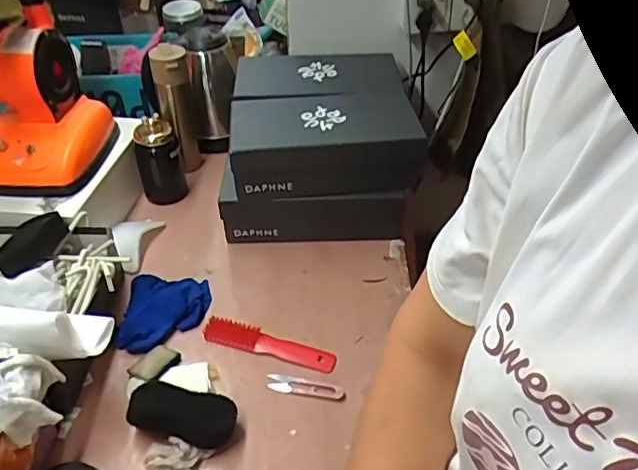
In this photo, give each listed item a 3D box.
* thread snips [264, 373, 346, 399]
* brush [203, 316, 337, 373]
[{"bbox_3d":[-0.018,0.197,0.731,0.101,0.004,0.023,7,41,8],"label":"thread snips"},{"bbox_3d":[-0.069,0.149,0.780,0.189,0.018,0.038,11,42,12],"label":"brush"}]

